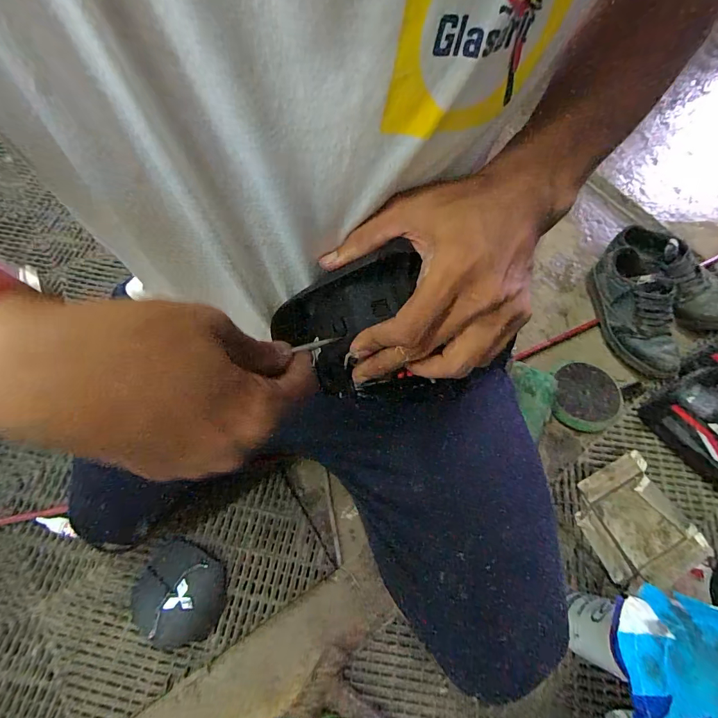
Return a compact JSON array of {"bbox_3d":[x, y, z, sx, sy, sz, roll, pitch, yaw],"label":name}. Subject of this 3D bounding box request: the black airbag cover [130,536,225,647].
[{"bbox_3d":[-0.273,0.356,0.596,0.138,0.023,0.129,24,67,11],"label":"black airbag cover"}]

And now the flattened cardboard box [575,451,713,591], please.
[{"bbox_3d":[0.454,0.268,0.648,0.163,0.013,0.178,-24,70,-13],"label":"flattened cardboard box"}]

